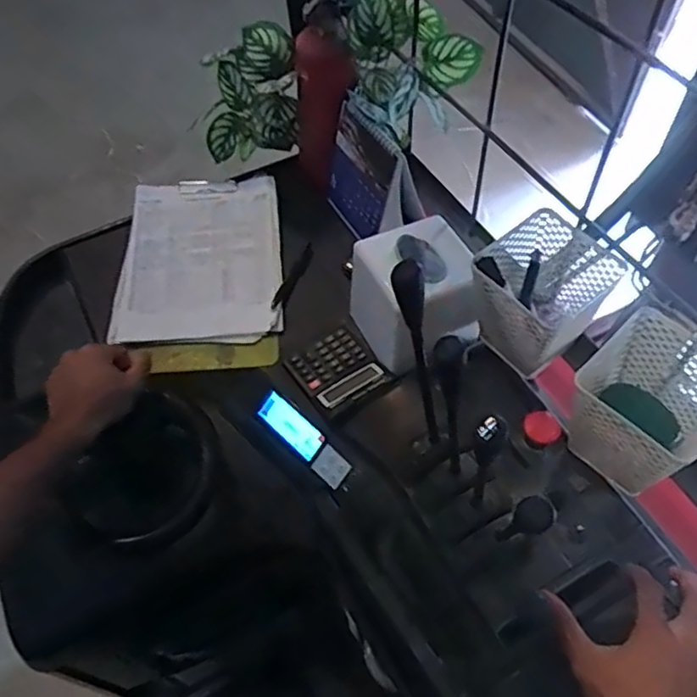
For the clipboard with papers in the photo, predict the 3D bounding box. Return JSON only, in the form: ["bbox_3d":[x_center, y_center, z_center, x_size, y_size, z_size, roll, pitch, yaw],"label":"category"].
[{"bbox_3d":[-0.216,-0.119,0.910,0.227,0.029,0.349,-3,54,-2],"label":"clipboard with papers"}]

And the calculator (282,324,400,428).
[{"bbox_3d":[-0.011,0.027,0.773,0.098,0.024,0.128,-28,58,-19],"label":"calculator"}]

